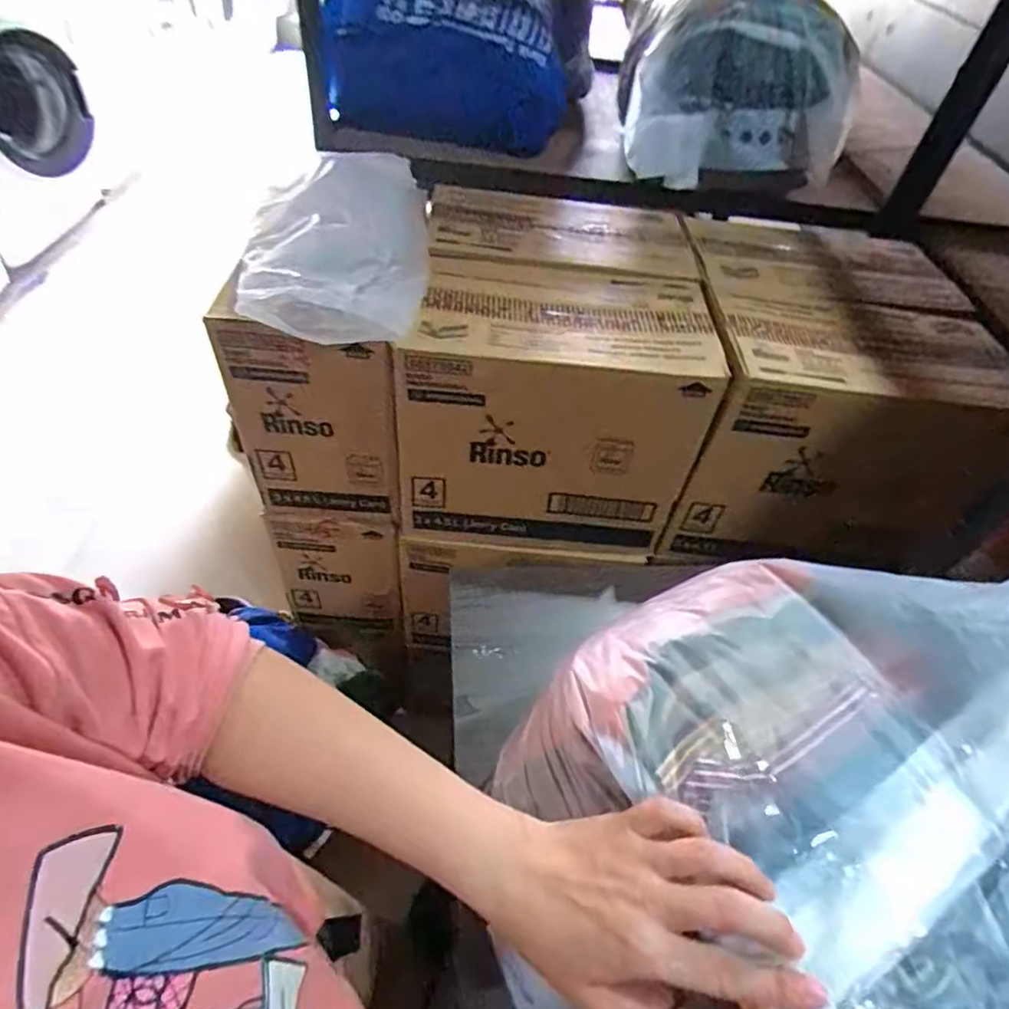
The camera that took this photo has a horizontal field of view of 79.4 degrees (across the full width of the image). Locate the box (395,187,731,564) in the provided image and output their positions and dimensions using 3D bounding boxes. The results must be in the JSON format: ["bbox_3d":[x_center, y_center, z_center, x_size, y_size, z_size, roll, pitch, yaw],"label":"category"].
[{"bbox_3d":[0.063,-0.204,0.953,0.384,0.356,0.426,5,49,-2],"label":"box"}]

